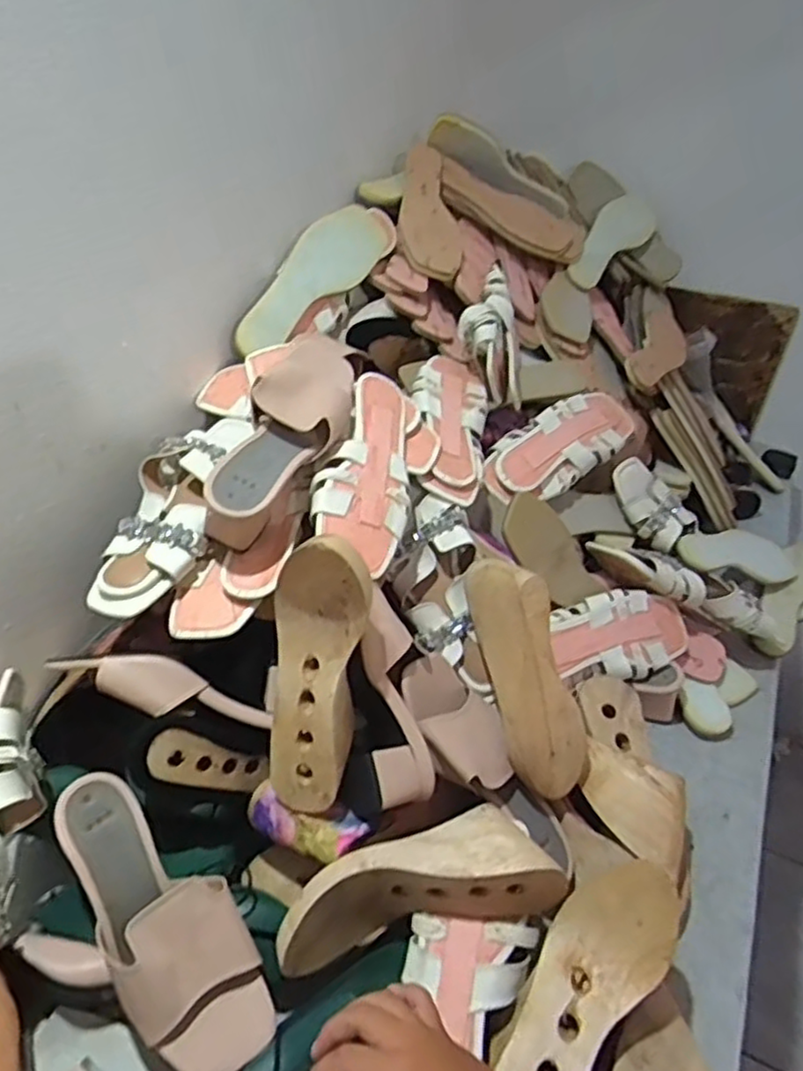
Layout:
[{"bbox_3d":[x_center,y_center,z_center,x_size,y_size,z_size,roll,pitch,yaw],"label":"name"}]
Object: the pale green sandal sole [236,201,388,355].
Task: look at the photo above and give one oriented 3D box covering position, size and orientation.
[{"bbox_3d":[-0.110,-0.313,0.827,0.253,0.079,0.024,-44,28,-19],"label":"pale green sandal sole"}]

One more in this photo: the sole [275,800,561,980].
[{"bbox_3d":[0.012,0.287,0.577,0.234,0.086,0.080,-18,40,1],"label":"sole"}]

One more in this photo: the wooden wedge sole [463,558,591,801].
[{"bbox_3d":[0.119,0.134,0.654,0.074,0.069,0.227,-15,85,-18],"label":"wooden wedge sole"}]

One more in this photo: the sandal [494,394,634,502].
[{"bbox_3d":[0.205,-0.114,0.891,0.238,0.050,0.095,-33,86,-27],"label":"sandal"}]

